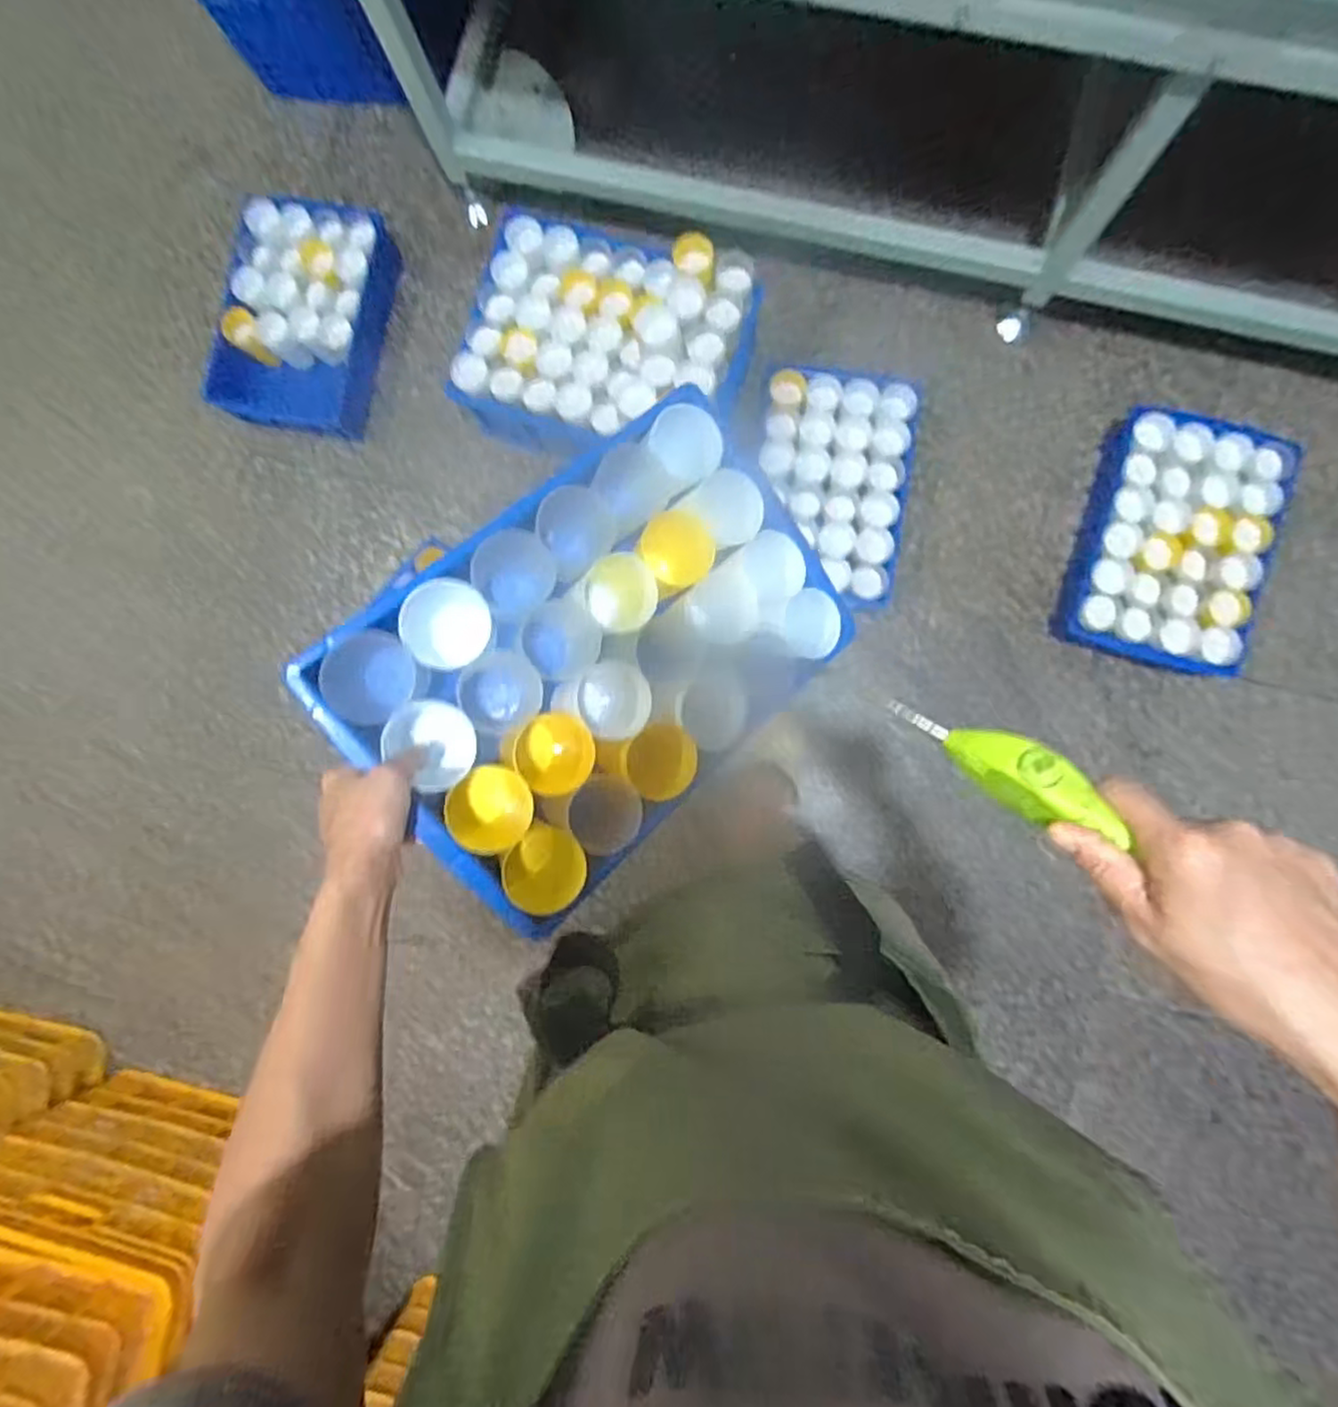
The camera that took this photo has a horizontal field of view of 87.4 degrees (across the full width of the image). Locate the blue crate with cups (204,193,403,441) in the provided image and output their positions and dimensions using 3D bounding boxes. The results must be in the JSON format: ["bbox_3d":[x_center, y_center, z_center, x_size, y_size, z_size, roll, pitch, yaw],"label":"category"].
[{"bbox_3d":[-0.693,-0.726,1.322,0.288,0.130,0.397,12,88,5],"label":"blue crate with cups"}]

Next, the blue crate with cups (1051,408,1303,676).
[{"bbox_3d":[0.849,-0.269,1.182,0.271,0.106,0.399,18,88,5],"label":"blue crate with cups"}]

